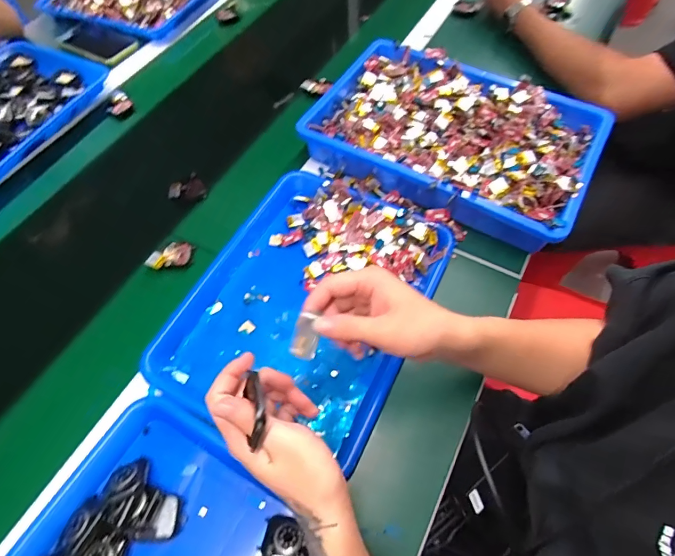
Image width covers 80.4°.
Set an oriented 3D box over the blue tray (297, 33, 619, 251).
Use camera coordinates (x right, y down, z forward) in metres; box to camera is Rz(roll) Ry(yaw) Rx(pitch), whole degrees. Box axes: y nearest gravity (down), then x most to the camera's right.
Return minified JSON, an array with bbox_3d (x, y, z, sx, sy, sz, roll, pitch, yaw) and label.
[{"bbox_3d":[0.153,-0.201,0.556,0.374,0.053,0.241,28,65,16],"label":"blue tray"}]

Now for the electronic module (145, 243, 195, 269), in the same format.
[{"bbox_3d":[-0.219,-0.031,0.522,0.055,0.011,0.037,-11,61,-5],"label":"electronic module"}]

